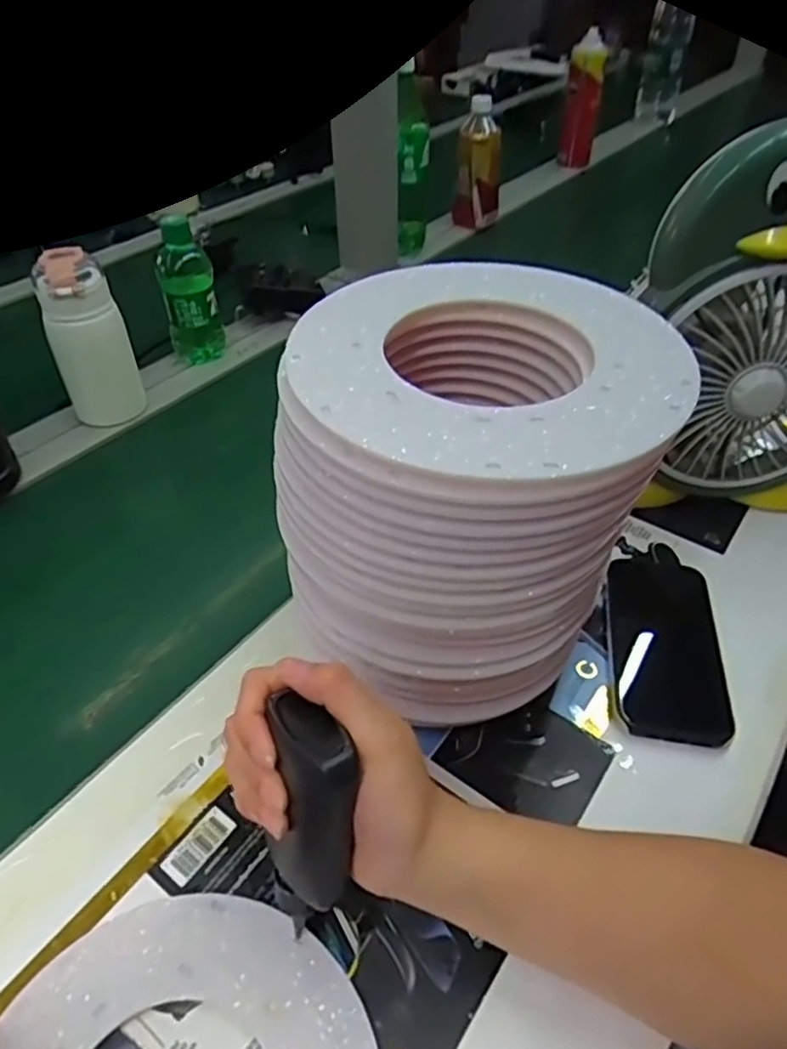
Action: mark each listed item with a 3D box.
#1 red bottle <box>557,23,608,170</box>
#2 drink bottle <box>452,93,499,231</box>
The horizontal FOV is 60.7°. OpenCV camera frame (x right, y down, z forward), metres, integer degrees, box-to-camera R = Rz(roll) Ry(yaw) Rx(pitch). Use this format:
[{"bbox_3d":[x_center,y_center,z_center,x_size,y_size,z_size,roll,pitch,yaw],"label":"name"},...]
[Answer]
[{"bbox_3d":[0.398,-0.882,1.424,0.060,0.215,0.069,-2,41,-1],"label":"red bottle"},{"bbox_3d":[0.144,-0.607,1.142,0.070,0.192,0.083,4,42,7],"label":"drink bottle"}]

